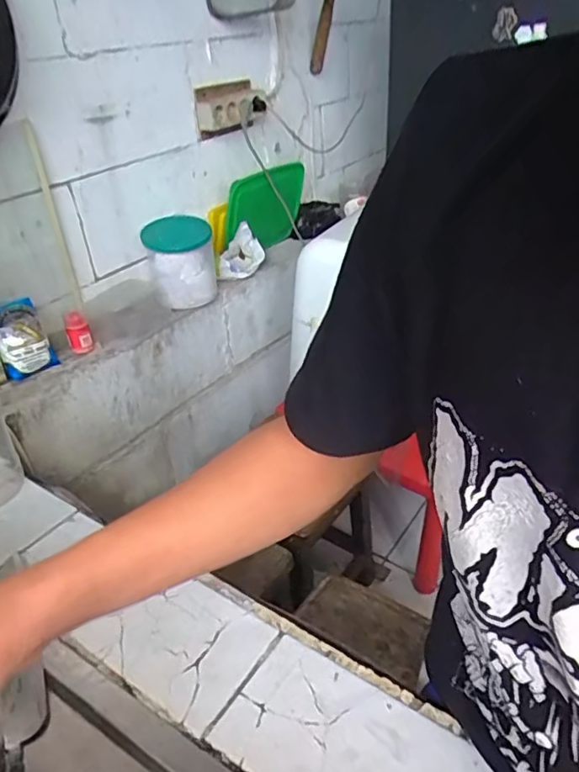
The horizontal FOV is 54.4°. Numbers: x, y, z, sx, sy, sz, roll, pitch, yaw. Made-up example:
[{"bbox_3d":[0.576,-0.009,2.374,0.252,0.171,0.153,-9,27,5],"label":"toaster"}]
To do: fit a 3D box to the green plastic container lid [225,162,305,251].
[{"bbox_3d":[-0.050,-0.442,1.403,0.024,0.199,0.309,25,35,23],"label":"green plastic container lid"}]

